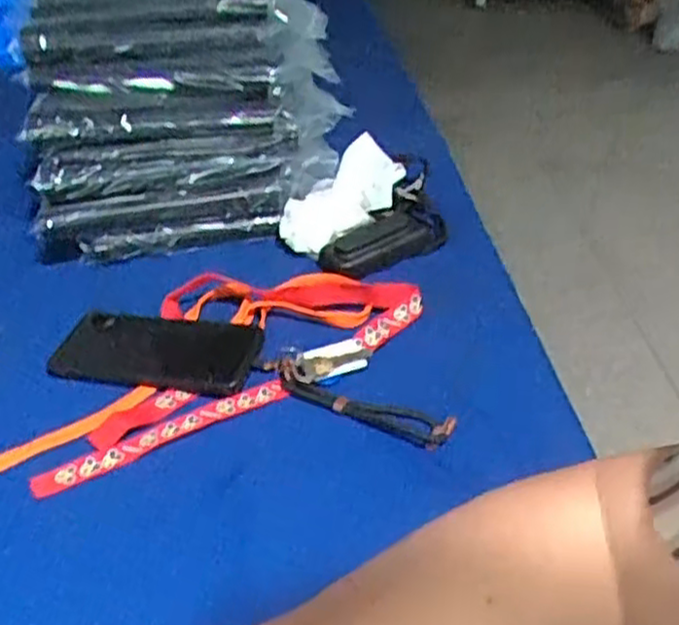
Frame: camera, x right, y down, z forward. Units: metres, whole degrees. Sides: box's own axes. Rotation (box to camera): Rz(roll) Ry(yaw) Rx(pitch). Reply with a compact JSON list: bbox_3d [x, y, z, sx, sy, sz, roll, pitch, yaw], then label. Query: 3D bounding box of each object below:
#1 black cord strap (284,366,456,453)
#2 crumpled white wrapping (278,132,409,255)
[{"bbox_3d":[0.014,0.071,0.563,0.143,0.015,0.030,16,39,20],"label":"black cord strap"},{"bbox_3d":[0.002,-0.114,0.760,0.139,0.057,0.062,-41,45,-2],"label":"crumpled white wrapping"}]

